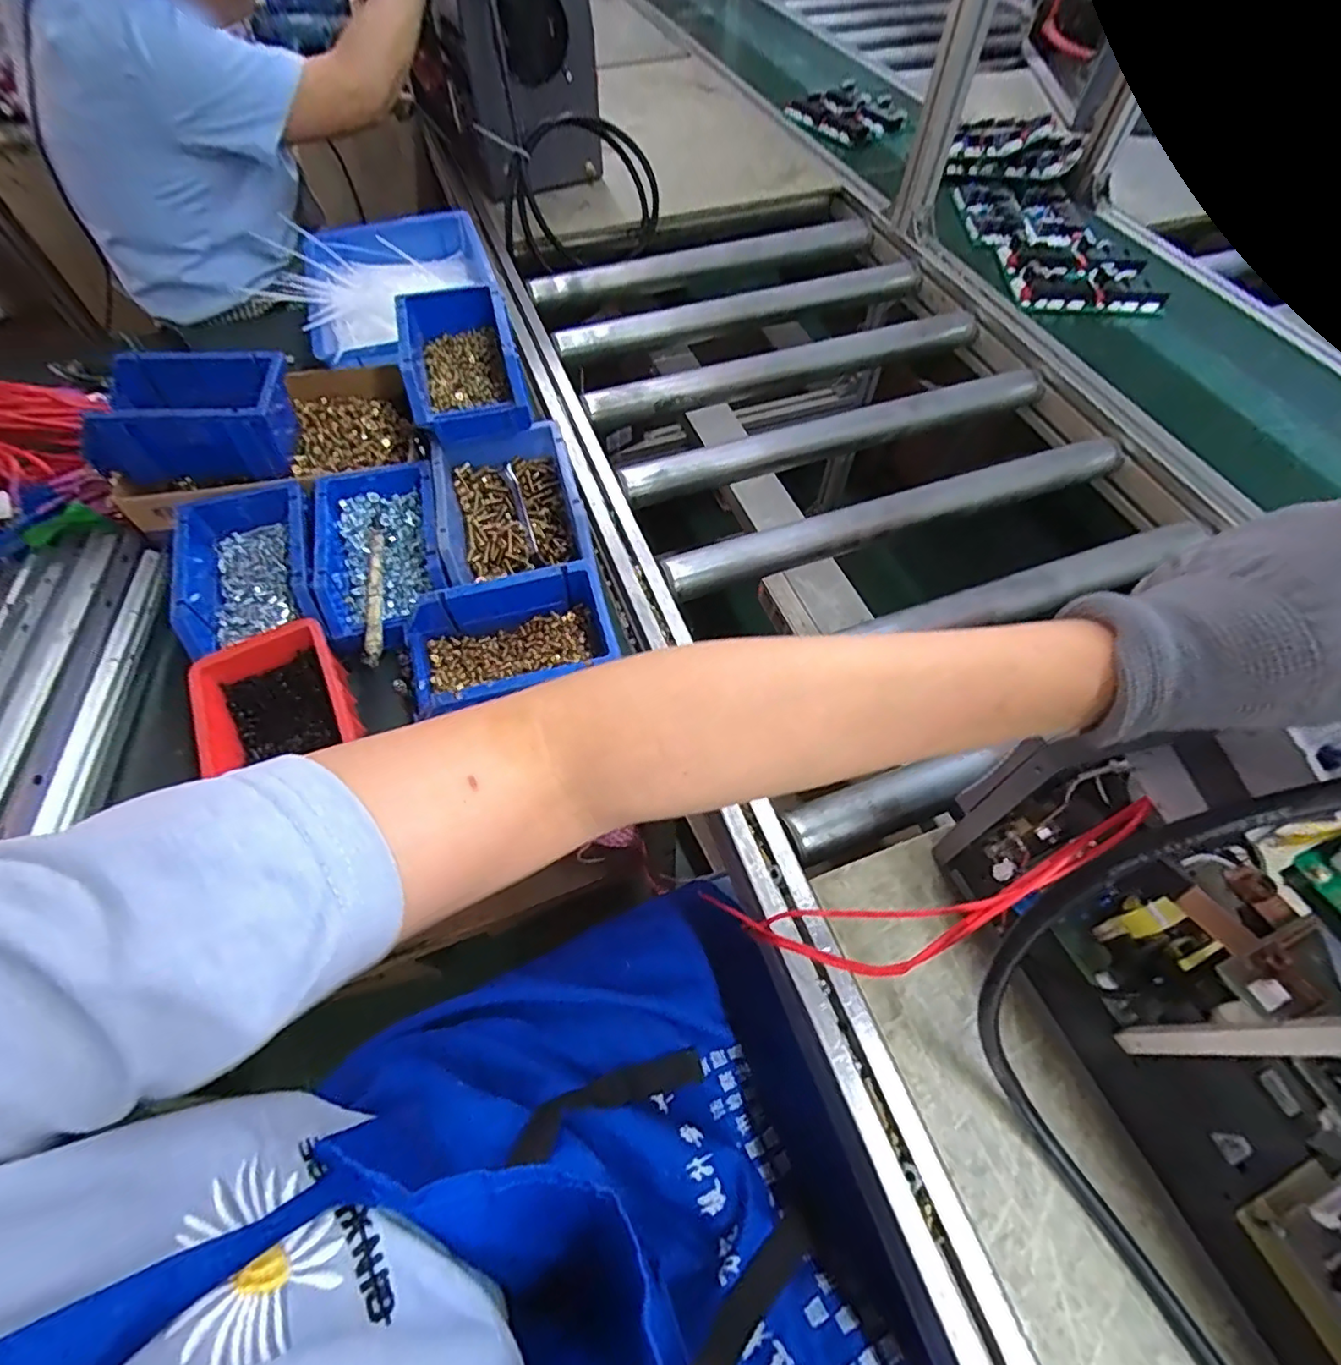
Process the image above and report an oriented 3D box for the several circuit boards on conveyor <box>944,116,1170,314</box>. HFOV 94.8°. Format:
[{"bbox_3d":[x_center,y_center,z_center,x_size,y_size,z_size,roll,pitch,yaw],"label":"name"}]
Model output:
[{"bbox_3d":[0.579,-0.731,0.959,0.228,0.080,0.459,0,61,-1],"label":"several circuit boards on conveyor"}]

